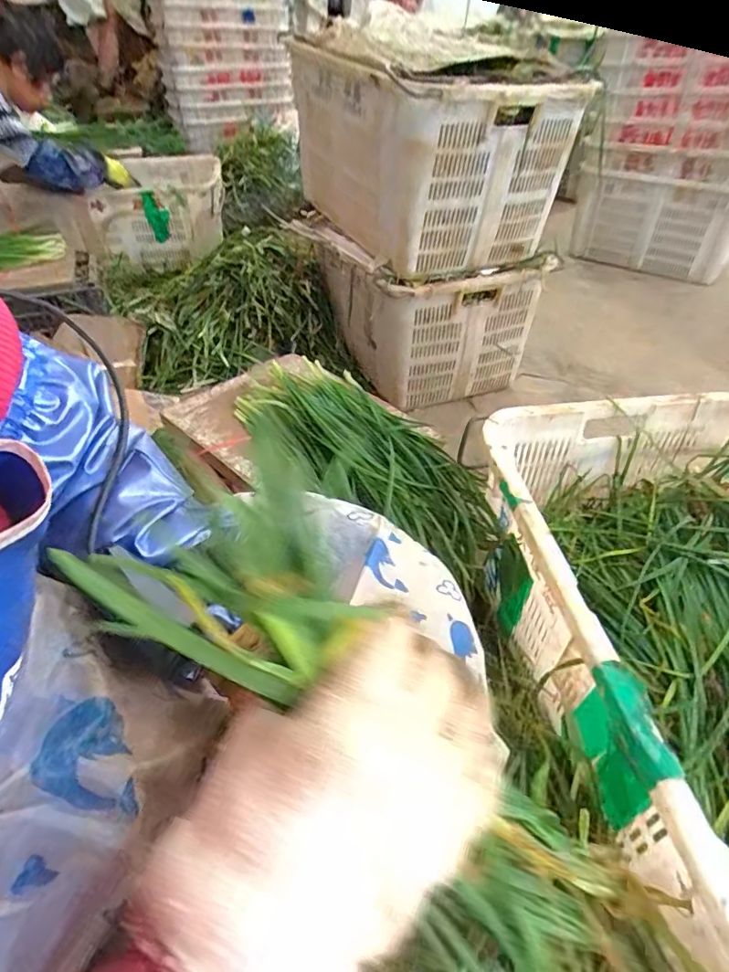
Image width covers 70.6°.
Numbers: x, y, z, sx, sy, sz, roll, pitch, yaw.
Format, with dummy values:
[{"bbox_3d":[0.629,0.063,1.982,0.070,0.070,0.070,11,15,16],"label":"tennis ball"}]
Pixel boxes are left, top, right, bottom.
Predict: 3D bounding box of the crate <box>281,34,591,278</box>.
[{"bbox_3d":[0.136,-0.723,1.145,0.363,0.352,0.670,-18,46,-18],"label":"crate"}]

